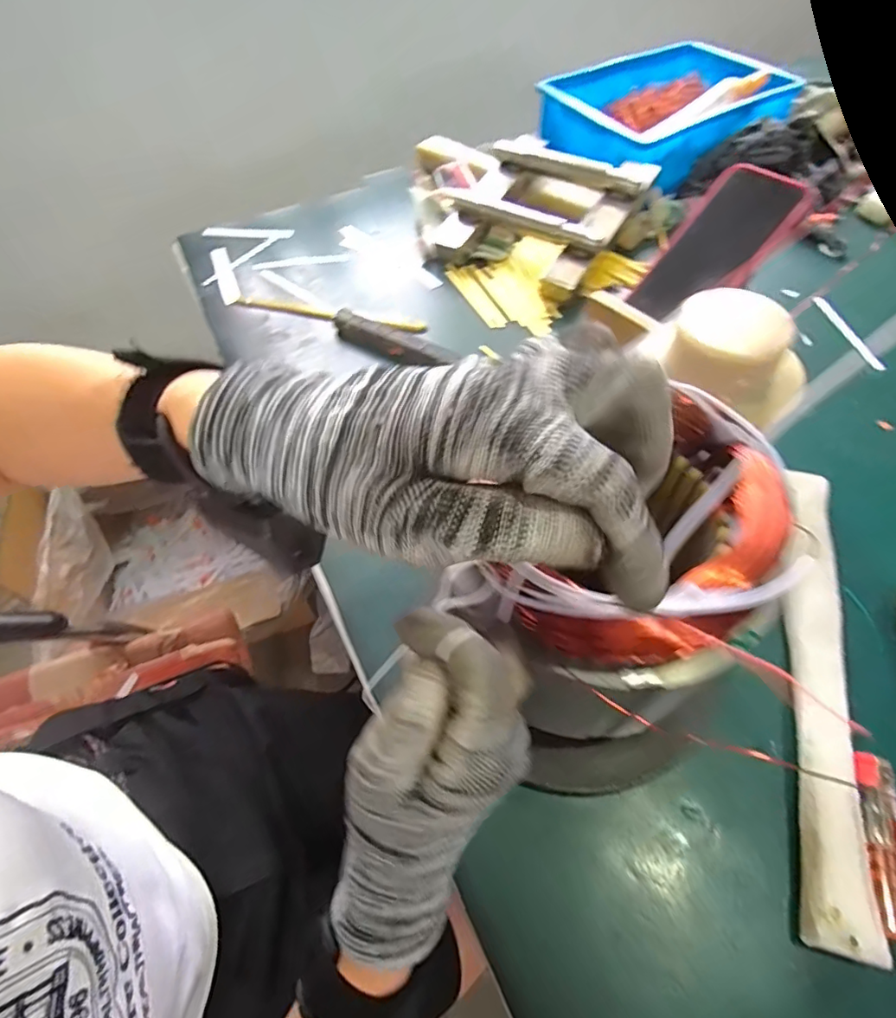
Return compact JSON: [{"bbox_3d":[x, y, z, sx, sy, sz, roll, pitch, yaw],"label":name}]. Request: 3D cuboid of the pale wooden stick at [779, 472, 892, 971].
[{"bbox_3d":[0.232,0.100,0.338,0.033,0.021,0.293,11,57,10],"label":"pale wooden stick"}]

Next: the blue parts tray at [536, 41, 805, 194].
[{"bbox_3d":[0.287,-0.529,0.698,0.293,0.055,0.231,-38,62,-20],"label":"blue parts tray"}]

